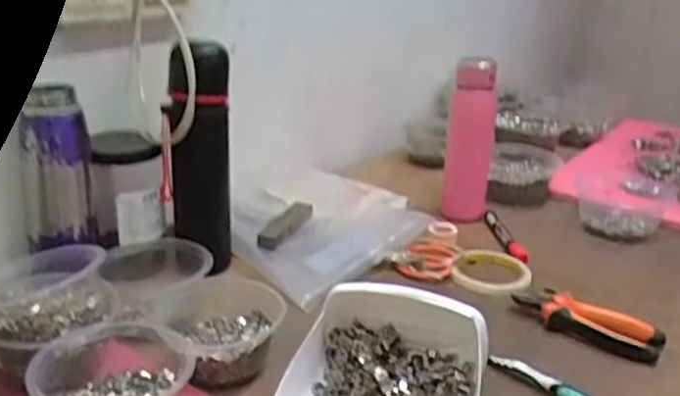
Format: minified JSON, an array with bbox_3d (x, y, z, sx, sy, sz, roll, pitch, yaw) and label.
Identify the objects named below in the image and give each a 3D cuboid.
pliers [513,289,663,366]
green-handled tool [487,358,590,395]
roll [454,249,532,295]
[{"bbox_3d":[0.255,0.127,0.716,0.148,0.024,0.053,15,24,26],"label":"pliers"},{"bbox_3d":[0.190,0.169,0.614,0.131,0.017,0.011,22,28,38],"label":"green-handled tool"},{"bbox_3d":[0.183,0.087,0.832,0.090,0.012,0.102,12,23,21],"label":"roll"}]

